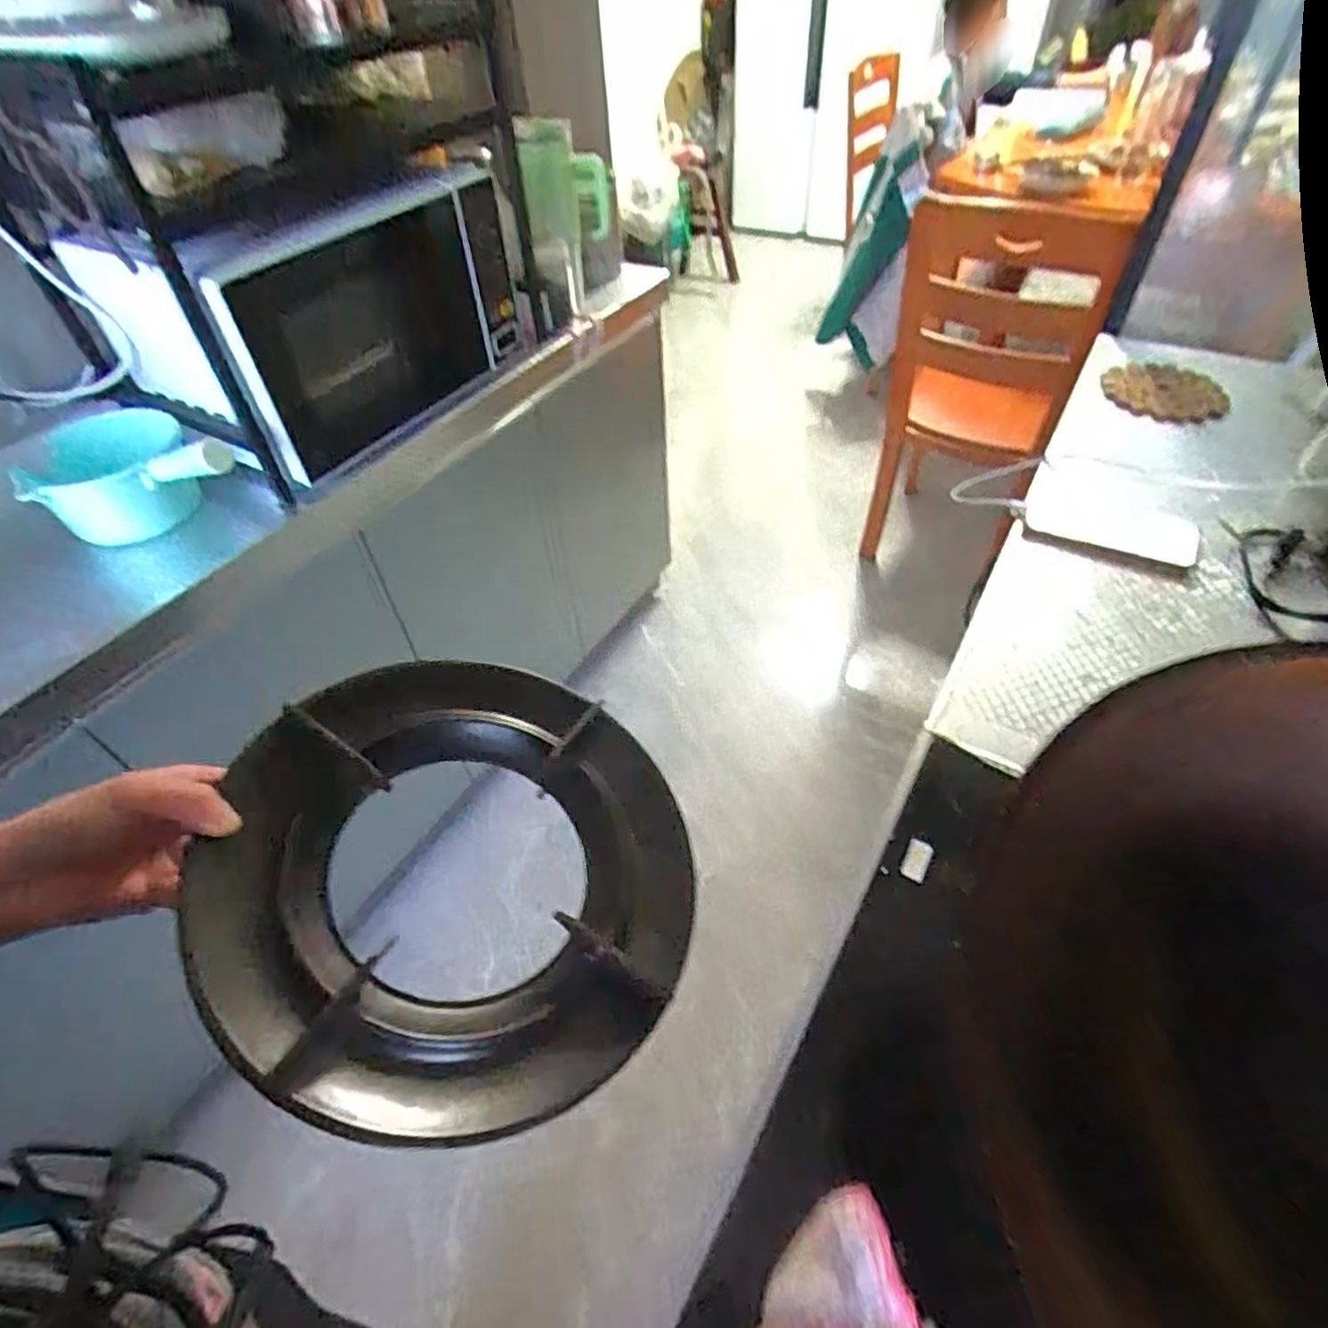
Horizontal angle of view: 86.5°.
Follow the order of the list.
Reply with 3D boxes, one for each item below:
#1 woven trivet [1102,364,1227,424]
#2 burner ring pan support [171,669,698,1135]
[{"bbox_3d":[0.668,-0.366,0.942,0.144,0.005,0.152,2,48,6],"label":"woven trivet"},{"bbox_3d":[-0.112,0.113,0.392,0.248,0.042,0.253,12,49,-14],"label":"burner ring pan support"}]

